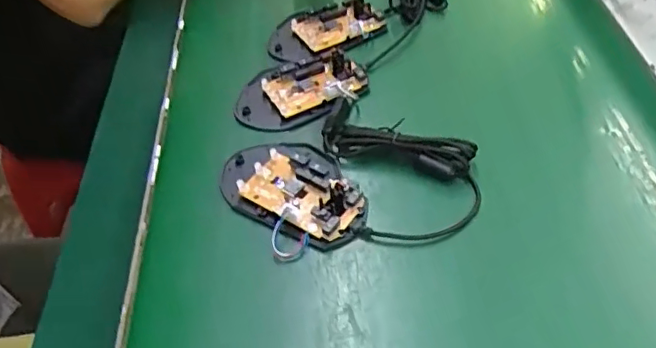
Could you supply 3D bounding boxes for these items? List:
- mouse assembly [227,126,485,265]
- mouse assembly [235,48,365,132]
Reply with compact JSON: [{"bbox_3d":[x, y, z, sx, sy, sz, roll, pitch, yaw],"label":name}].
[{"bbox_3d":[0.014,0.002,0.390,0.170,0.022,0.105,-7,48,-2],"label":"mouse assembly"},{"bbox_3d":[-0.026,-0.073,0.462,0.102,0.018,0.078,-25,53,-17],"label":"mouse assembly"}]

